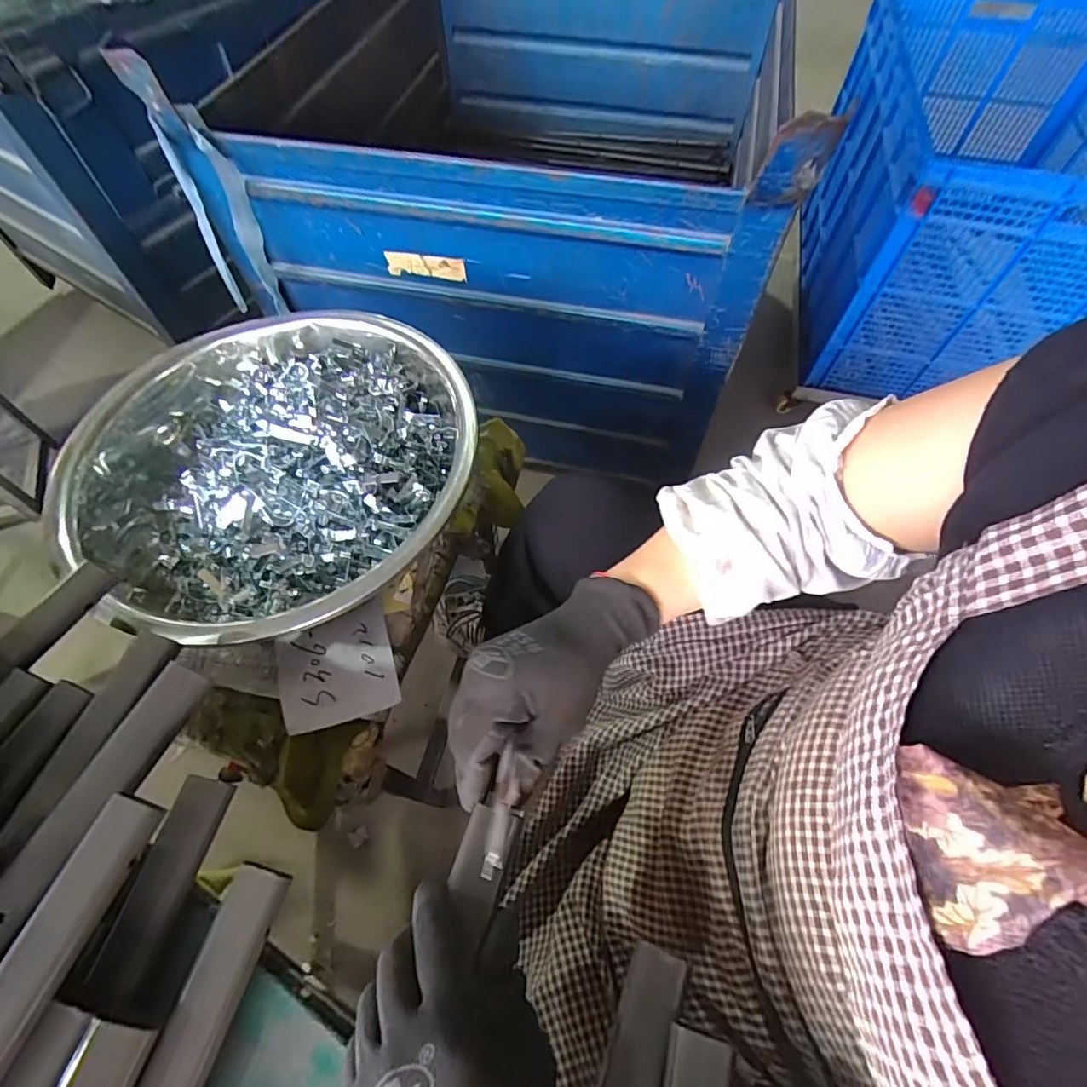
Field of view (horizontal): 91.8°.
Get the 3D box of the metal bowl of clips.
[{"bbox_3d":[-0.246,-0.095,0.510,0.341,0.104,0.382,-35,66,-20],"label":"metal bowl of clips"}]

